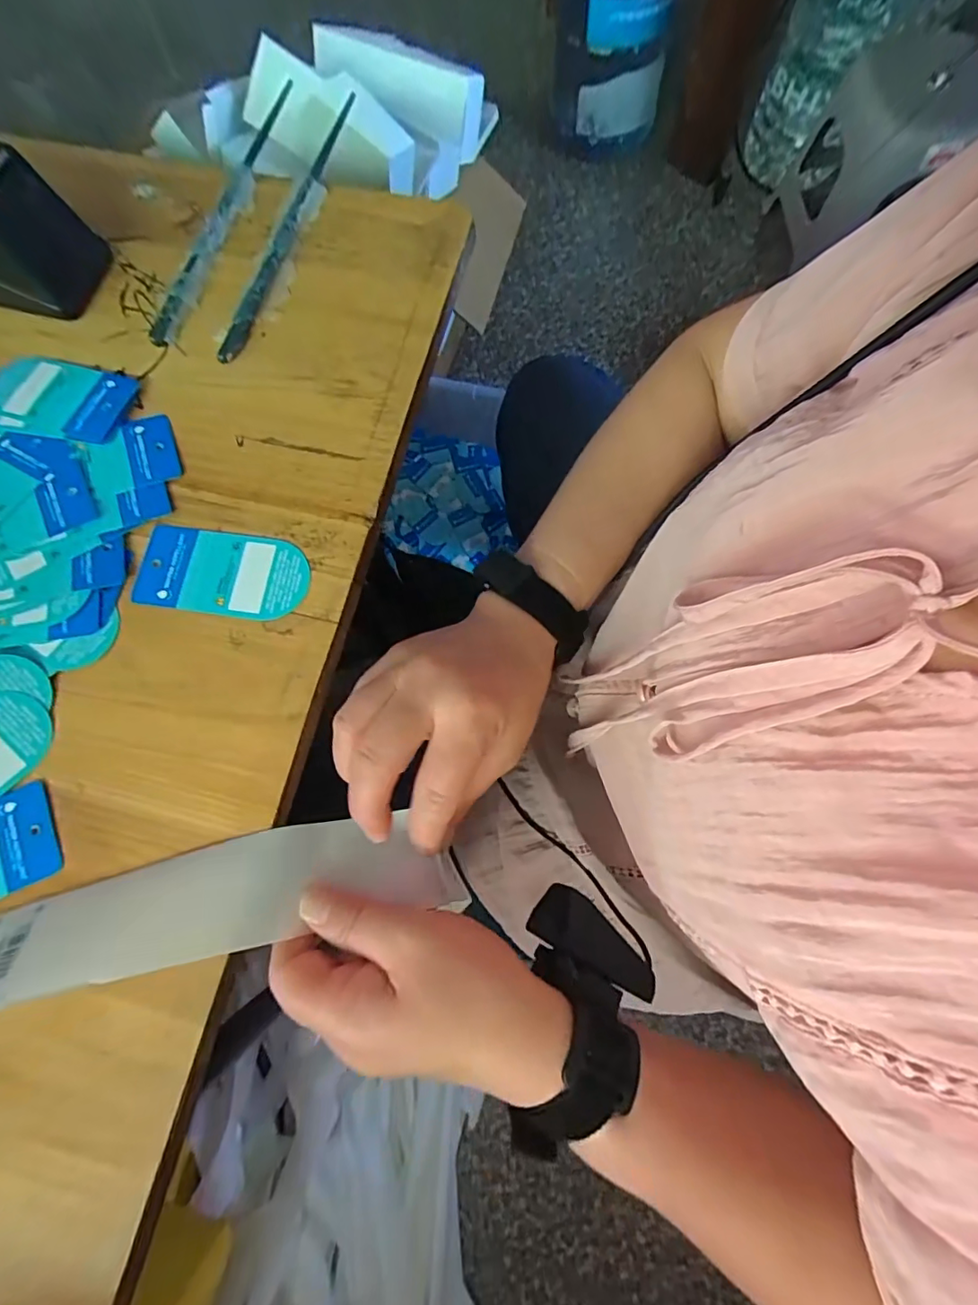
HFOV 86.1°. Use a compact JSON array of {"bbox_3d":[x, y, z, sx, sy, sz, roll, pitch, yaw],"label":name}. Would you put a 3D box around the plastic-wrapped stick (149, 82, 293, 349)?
[{"bbox_3d":[-0.175,-0.297,0.351,0.016,0.010,0.223,16,77,6],"label":"plastic-wrapped stick"}]

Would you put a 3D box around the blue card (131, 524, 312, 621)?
[{"bbox_3d":[-0.146,-0.044,0.286,0.095,0.004,0.046,8,76,4],"label":"blue card"}]

